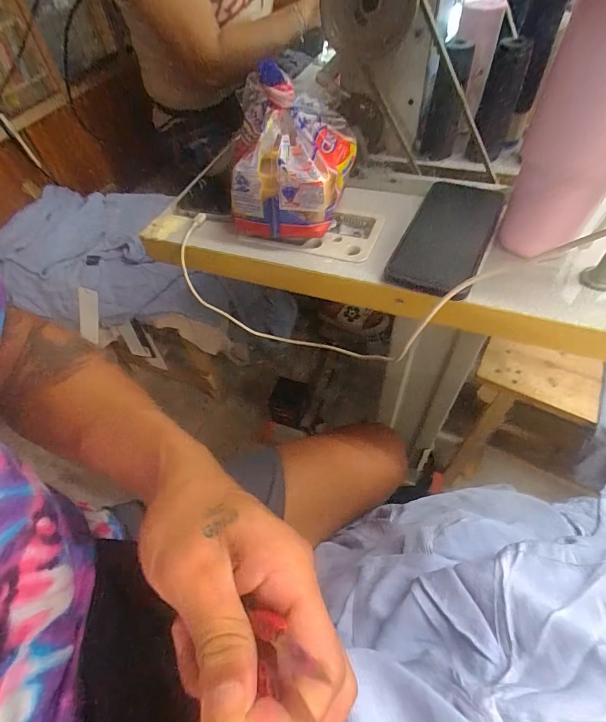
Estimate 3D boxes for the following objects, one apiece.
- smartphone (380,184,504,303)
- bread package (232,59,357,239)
[{"bbox_3d":[0.154,-0.135,0.402,0.081,0.016,0.192,21,58,19],"label":"smartphone"},{"bbox_3d":[-0.014,-0.210,0.396,0.124,0.117,0.113,8,55,11],"label":"bread package"}]

